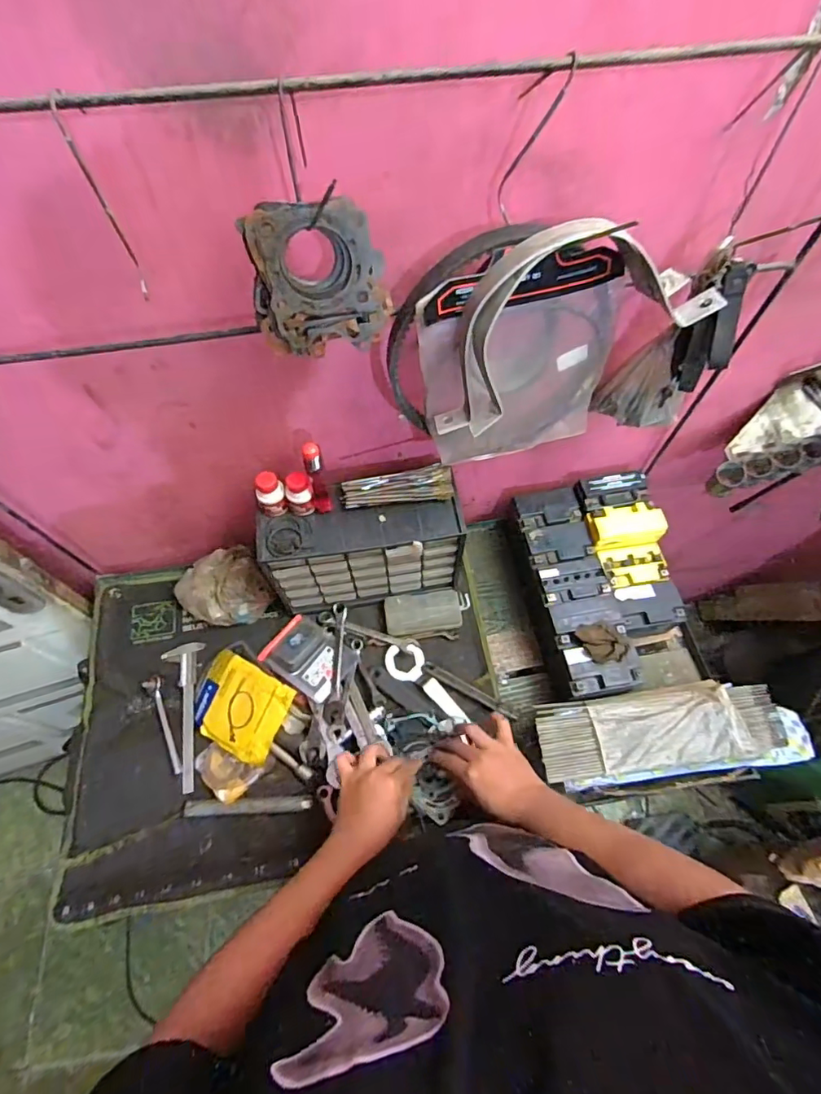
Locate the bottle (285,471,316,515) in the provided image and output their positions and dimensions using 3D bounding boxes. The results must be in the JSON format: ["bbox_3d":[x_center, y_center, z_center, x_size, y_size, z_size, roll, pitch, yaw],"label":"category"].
[{"bbox_3d":[-0.158,-0.075,0.726,0.038,0.064,0.032,-19,63,-11],"label":"bottle"}]

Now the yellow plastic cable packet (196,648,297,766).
[{"bbox_3d":[-0.265,0.245,0.789,0.158,0.018,0.124,21,80,25],"label":"yellow plastic cable packet"}]

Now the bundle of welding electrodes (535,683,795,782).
[{"bbox_3d":[0.353,0.259,0.740,0.329,0.056,0.109,-6,62,-4],"label":"bundle of welding electrodes"}]

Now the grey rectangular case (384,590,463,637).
[{"bbox_3d":[0.022,0.113,0.882,0.129,0.019,0.068,-6,62,-5],"label":"grey rectangular case"}]

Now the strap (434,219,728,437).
[{"bbox_3d":[0.166,-0.225,0.518,0.273,0.226,0.074,-10,62,-7],"label":"strap"}]

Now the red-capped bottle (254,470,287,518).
[{"bbox_3d":[-0.198,-0.074,0.725,0.039,0.067,0.032,-23,64,-13],"label":"red-capped bottle"}]

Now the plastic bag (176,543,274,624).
[{"bbox_3d":[-0.319,0.072,0.875,0.145,0.081,0.127,-26,65,-14],"label":"plastic bag"}]

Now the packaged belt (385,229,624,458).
[{"bbox_3d":[0.104,-0.208,0.573,0.243,0.256,0.069,-14,63,-9],"label":"packaged belt"}]

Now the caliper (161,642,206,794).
[{"bbox_3d":[-0.362,0.267,0.814,0.065,0.010,0.230,-10,62,-6],"label":"caliper"}]

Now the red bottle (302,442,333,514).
[{"bbox_3d":[-0.127,-0.093,0.703,0.025,0.125,0.029,-10,62,-6],"label":"red bottle"}]

